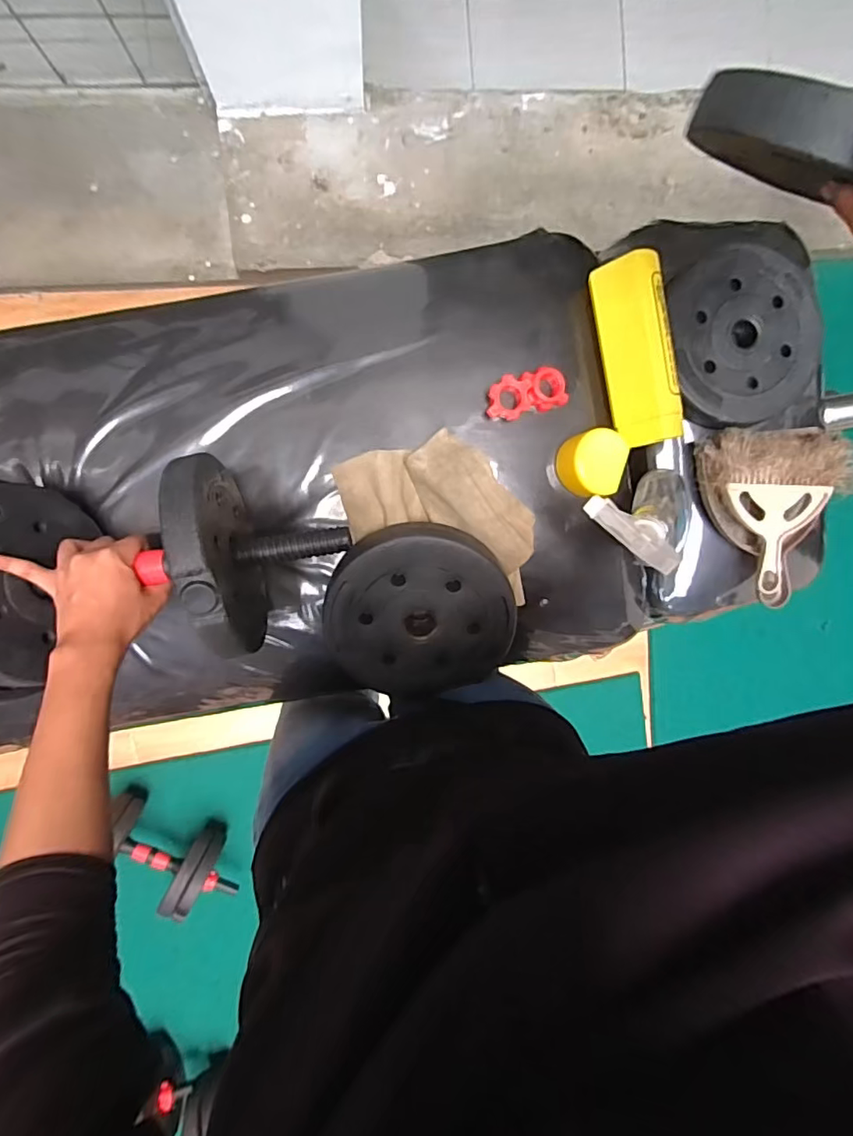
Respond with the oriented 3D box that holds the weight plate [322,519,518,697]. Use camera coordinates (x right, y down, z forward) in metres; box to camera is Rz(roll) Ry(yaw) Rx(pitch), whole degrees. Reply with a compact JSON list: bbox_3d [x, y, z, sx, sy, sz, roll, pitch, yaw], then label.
[{"bbox_3d":[-0.007,0.046,0.554,0.185,0.027,0.180,-1,117,-1],"label":"weight plate"}]

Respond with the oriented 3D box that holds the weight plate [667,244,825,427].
[{"bbox_3d":[0.345,-0.249,0.583,0.171,0.026,0.184,-3,97,-6],"label":"weight plate"}]

